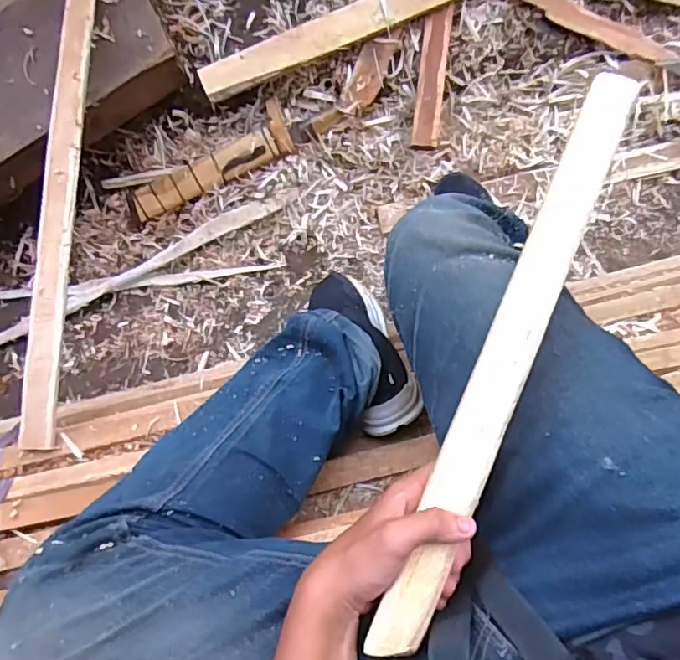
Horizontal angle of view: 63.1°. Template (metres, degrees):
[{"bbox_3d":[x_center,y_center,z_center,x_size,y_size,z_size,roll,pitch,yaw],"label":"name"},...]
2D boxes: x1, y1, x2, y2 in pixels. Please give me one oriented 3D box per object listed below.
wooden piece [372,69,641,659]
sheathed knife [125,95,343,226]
[{"bbox_3d":[0.111,0.016,0.363,0.031,0.014,0.401,23,85,7],"label":"wooden piece"},{"bbox_3d":[-0.196,-0.315,1.001,0.406,0.032,0.081,-24,85,6],"label":"sheathed knife"}]

